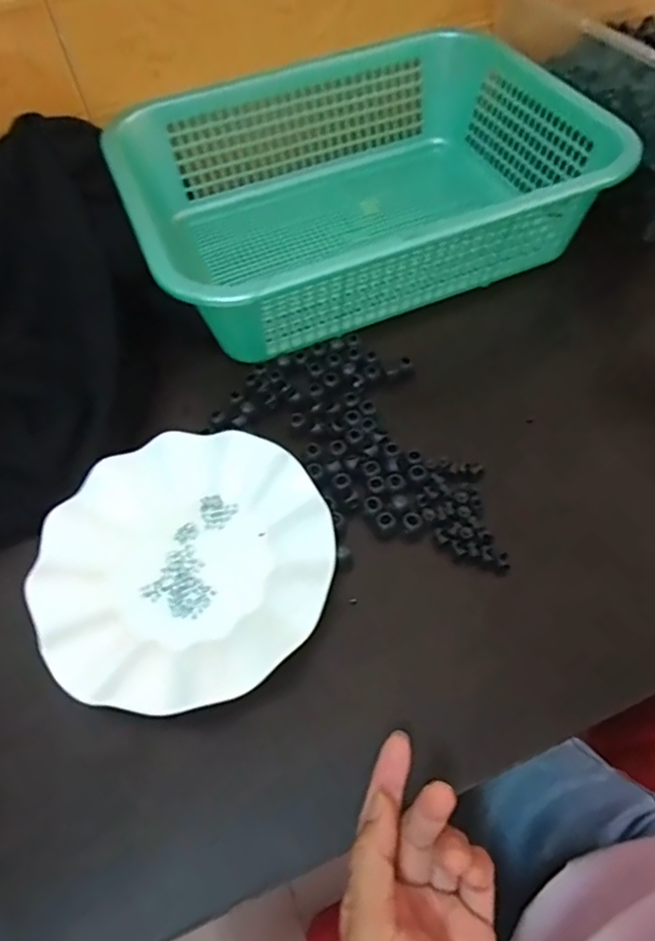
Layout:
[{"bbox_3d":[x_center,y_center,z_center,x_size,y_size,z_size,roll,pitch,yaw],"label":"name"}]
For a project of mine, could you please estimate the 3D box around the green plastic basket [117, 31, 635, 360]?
[{"bbox_3d":[0.022,-0.249,0.522,0.380,0.101,0.289,-23,57,-12],"label":"green plastic basket"}]

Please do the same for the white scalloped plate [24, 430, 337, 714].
[{"bbox_3d":[-0.089,0.057,0.376,0.180,0.024,0.179,-2,55,3],"label":"white scalloped plate"}]

